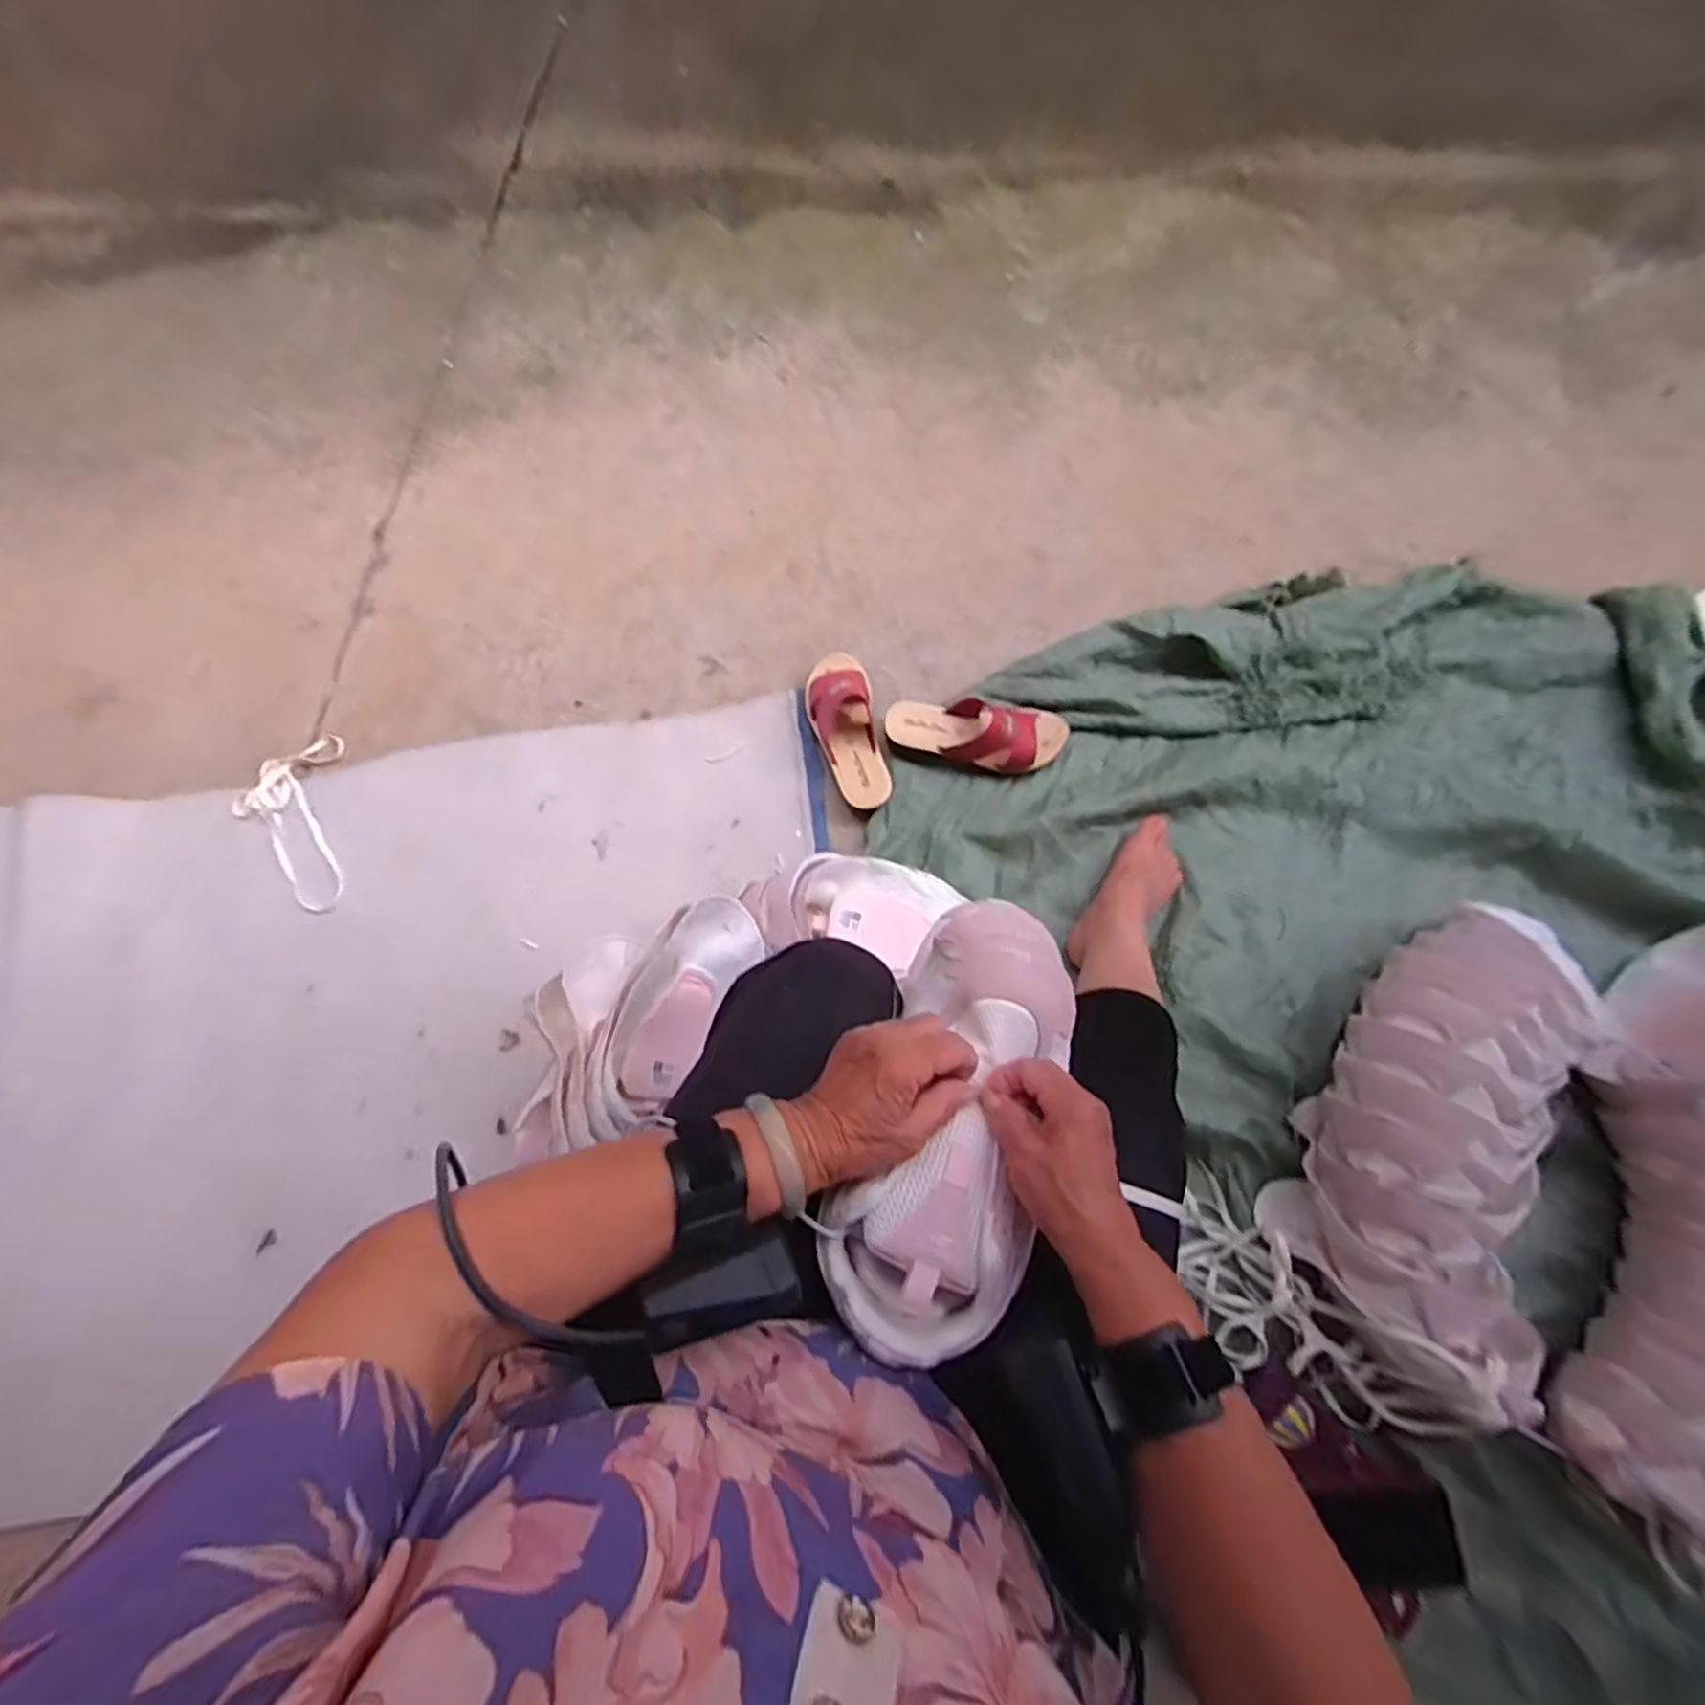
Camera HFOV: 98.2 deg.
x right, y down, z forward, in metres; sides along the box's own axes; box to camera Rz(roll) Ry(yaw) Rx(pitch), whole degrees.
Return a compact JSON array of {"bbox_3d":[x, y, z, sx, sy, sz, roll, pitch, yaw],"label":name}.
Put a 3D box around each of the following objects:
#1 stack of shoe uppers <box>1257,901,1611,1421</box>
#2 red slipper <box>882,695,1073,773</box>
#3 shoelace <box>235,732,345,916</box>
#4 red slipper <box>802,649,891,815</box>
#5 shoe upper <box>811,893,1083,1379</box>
[{"bbox_3d":[0.601,0.284,0.732,0.226,0.196,0.441,32,79,9],"label":"stack of shoe uppers"},{"bbox_3d":[0.161,-0.158,0.949,0.233,0.064,0.087,6,72,3],"label":"red slipper"},{"bbox_3d":[-0.736,-0.034,0.972,0.138,0.014,0.249,-17,72,-4],"label":"shoelace"},{"bbox_3d":[-0.010,-0.167,0.954,0.085,0.076,0.233,-10,72,-1],"label":"red slipper"},{"bbox_3d":[0.069,0.160,0.465,0.114,0.062,0.274,17,65,7],"label":"shoe upper"}]

